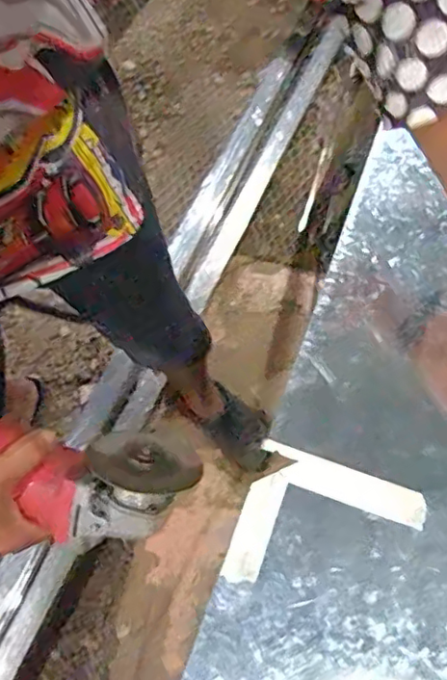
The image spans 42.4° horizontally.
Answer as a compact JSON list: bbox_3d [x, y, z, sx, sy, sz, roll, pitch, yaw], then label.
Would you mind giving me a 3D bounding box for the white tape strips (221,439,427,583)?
[{"bbox_3d":[0.073,0.136,0.410,0.123,0.011,0.099,16,69,9],"label":"white tape strips"}]

